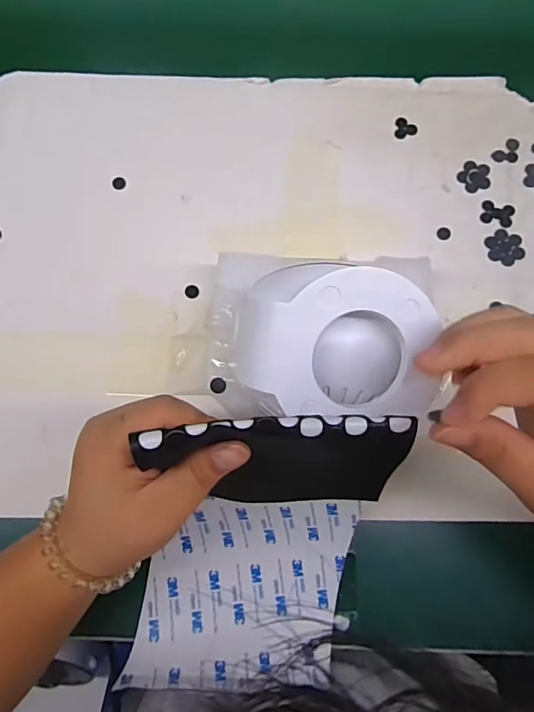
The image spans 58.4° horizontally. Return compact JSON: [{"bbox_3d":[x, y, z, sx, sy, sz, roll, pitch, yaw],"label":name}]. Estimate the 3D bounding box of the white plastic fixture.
[{"bbox_3d":[0.032,-0.009,0.245,0.093,0.047,0.070,-1,97,-8],"label":"white plastic fixture"}]

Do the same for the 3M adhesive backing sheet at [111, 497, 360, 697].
[{"bbox_3d":[-0.016,0.147,0.302,0.124,0.023,0.135,8,94,3],"label":"3M adhesive backing sheet"}]

